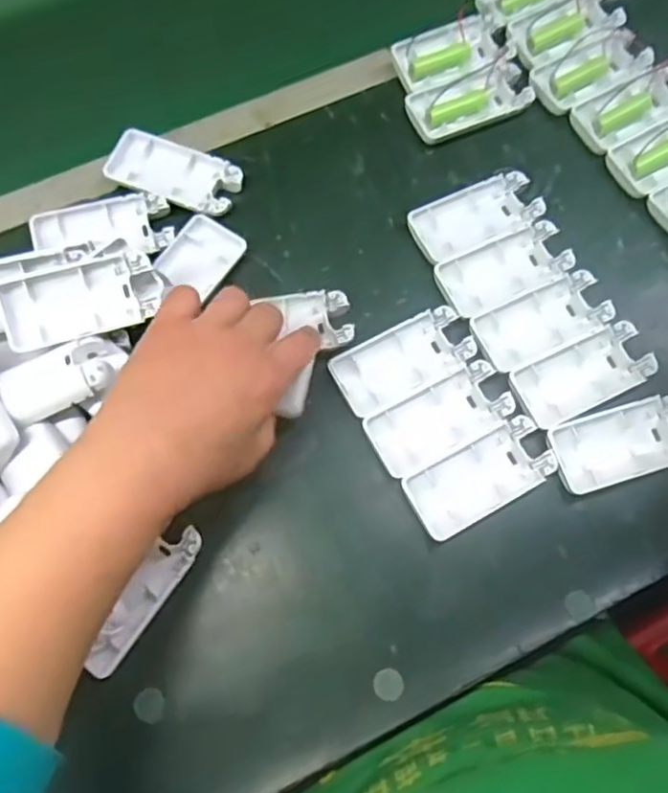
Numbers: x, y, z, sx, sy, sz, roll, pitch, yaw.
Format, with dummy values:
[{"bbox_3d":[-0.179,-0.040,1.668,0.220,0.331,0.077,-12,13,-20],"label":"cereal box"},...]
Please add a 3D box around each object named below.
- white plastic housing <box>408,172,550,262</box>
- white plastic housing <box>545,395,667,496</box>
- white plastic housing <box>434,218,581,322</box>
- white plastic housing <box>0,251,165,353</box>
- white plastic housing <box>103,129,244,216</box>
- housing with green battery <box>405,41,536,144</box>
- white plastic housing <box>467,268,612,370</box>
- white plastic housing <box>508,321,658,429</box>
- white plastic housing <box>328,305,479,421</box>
[{"bbox_3d":[0.103,-0.131,0.476,0.094,0.013,0.048,-25,74,-10],"label":"white plastic housing"},{"bbox_3d":[0.185,0.031,0.420,0.093,0.015,0.046,-17,73,-8],"label":"white plastic housing"},{"bbox_3d":[0.120,-0.089,0.460,0.094,0.010,0.046,-24,74,-9],"label":"white plastic housing"},{"bbox_3d":[-0.159,-0.061,0.414,0.095,0.015,0.045,-18,96,-14],"label":"white plastic housing"},{"bbox_3d":[-0.117,-0.163,0.479,0.096,0.010,0.048,21,72,5],"label":"white plastic housing"},{"bbox_3d":[0.105,-0.234,0.507,0.101,0.021,0.050,-25,74,-10],"label":"housing with green battery"},{"bbox_3d":[0.142,-0.052,0.446,0.093,0.010,0.043,-24,74,-10],"label":"white plastic housing"},{"bbox_3d":[0.165,-0.015,0.434,0.093,0.010,0.045,-24,74,-10],"label":"white plastic housing"},{"bbox_3d":[0.046,-0.024,0.438,0.092,0.013,0.045,-27,75,-10],"label":"white plastic housing"}]

